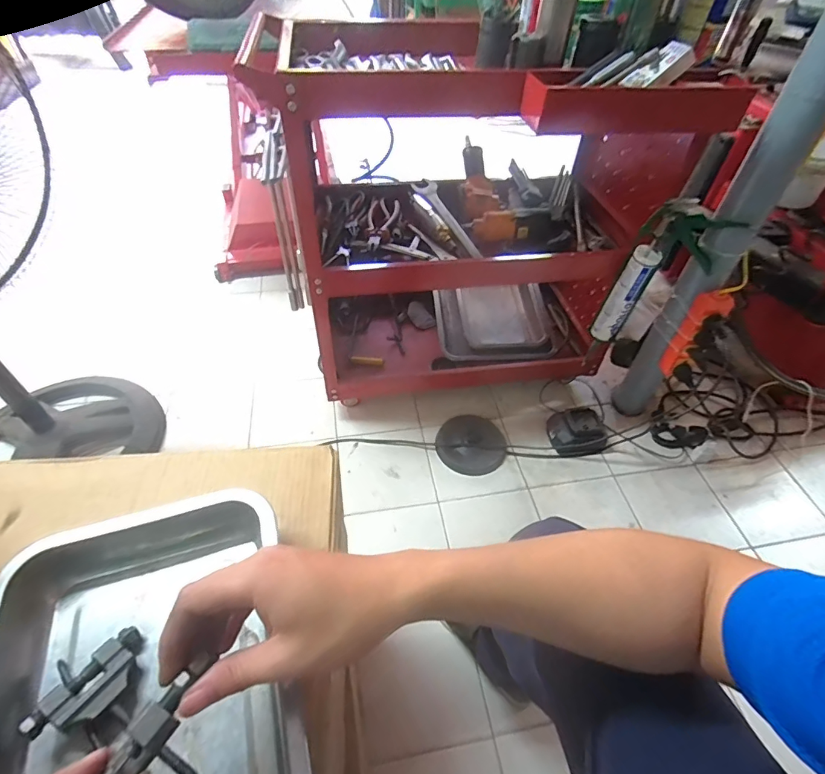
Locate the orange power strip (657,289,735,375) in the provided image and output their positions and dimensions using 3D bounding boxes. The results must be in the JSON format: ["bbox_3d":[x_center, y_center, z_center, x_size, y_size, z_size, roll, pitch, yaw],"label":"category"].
[{"bbox_3d":[0.557,-0.096,0.906,0.062,0.205,0.041,30,53,22],"label":"orange power strip"}]

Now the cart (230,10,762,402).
[{"bbox_3d":[0.112,-0.280,0.926,0.711,0.677,0.423,-3,48,-5],"label":"cart"}]

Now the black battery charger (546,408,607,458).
[{"bbox_3d":[0.382,0.101,1.047,0.120,0.062,0.100,-1,48,-3],"label":"black battery charger"}]

